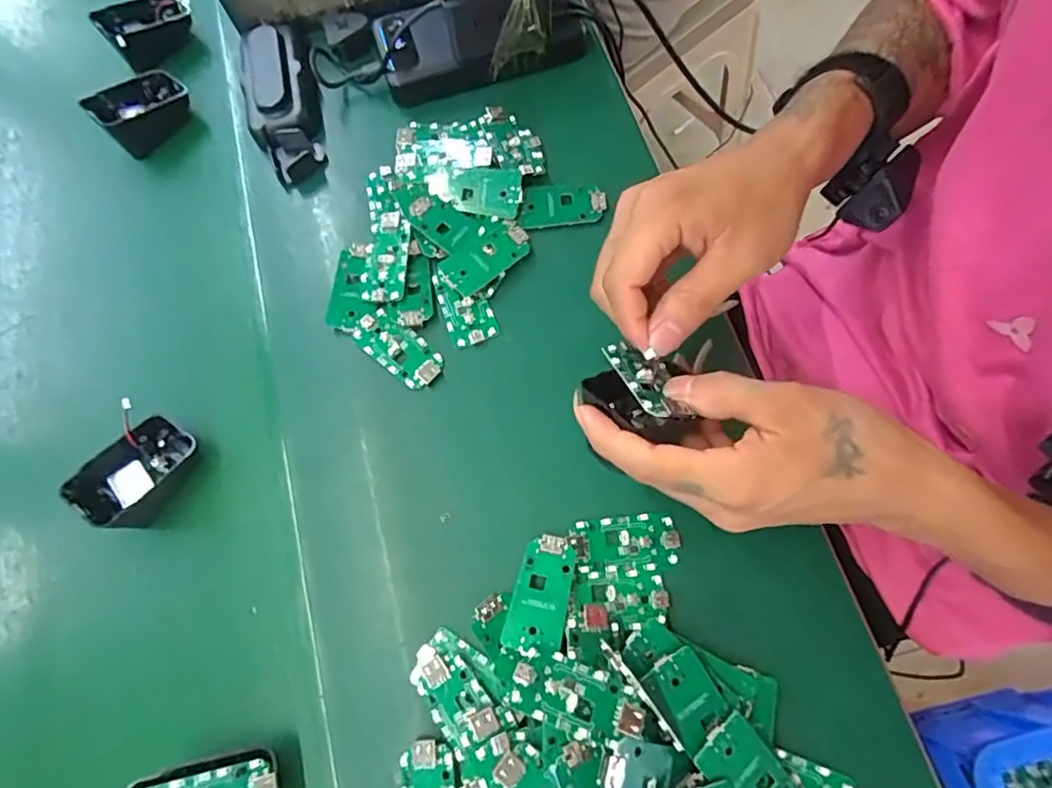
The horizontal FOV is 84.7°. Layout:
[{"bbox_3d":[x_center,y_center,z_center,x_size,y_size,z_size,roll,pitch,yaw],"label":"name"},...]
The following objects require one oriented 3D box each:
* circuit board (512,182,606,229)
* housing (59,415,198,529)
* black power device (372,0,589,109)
[{"bbox_3d":[0.025,-0.134,0.406,0.061,0.005,0.030,-6,71,0],"label":"circuit board"},{"bbox_3d":[-0.241,0.048,0.360,0.052,0.045,0.068,18,73,10],"label":"housing"},{"bbox_3d":[-0.038,-0.287,0.418,0.153,0.072,0.072,-14,70,-1],"label":"black power device"}]

